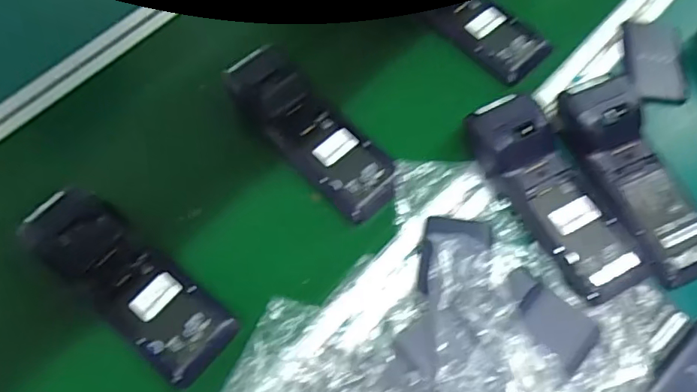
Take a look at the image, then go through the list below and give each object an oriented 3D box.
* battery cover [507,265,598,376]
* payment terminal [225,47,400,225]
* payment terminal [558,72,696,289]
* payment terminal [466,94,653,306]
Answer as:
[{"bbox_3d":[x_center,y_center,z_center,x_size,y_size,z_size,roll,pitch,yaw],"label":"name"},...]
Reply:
[{"bbox_3d":[0.184,0.110,0.501,0.053,0.015,0.092,-38,71,-16],"label":"battery cover"},{"bbox_3d":[-0.036,-0.071,0.585,0.211,0.066,0.080,42,71,17],"label":"payment terminal"},{"bbox_3d":[0.304,-0.023,0.555,0.088,0.046,0.225,-18,67,-9],"label":"payment terminal"},{"bbox_3d":[0.211,-0.005,0.545,0.088,0.046,0.225,-26,68,-12],"label":"payment terminal"}]

